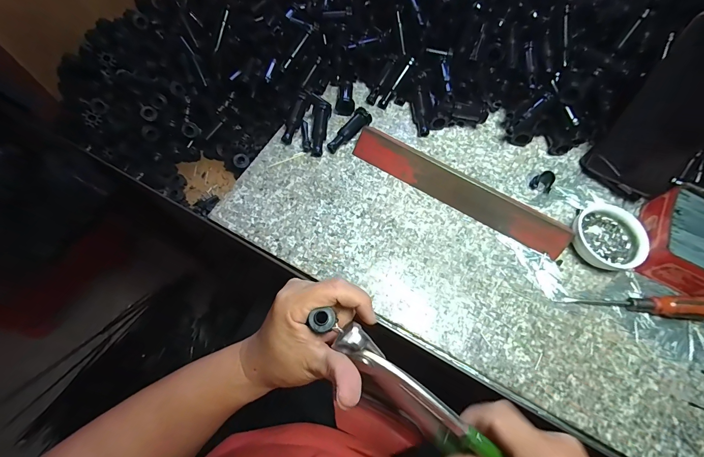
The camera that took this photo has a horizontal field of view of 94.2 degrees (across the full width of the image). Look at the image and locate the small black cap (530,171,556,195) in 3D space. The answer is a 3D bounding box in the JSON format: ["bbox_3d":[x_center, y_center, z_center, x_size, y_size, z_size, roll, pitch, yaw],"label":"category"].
[{"bbox_3d":[0.229,-0.055,0.388,0.025,0.023,0.014,22,67,7],"label":"small black cap"}]

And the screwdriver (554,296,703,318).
[{"bbox_3d":[0.291,0.078,0.332,0.147,0.025,0.020,2,66,-2],"label":"screwdriver"}]

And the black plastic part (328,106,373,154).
[{"bbox_3d":[-0.003,-0.118,0.404,0.021,0.019,0.066,36,69,13],"label":"black plastic part"}]

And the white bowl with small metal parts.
[{"bbox_3d":[0.278,0.011,0.359,0.070,0.026,0.072,1,66,-2],"label":"white bowl with small metal parts"}]

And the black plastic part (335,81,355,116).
[{"bbox_3d":[-0.007,-0.170,0.426,0.024,0.020,0.051,7,66,0],"label":"black plastic part"}]

